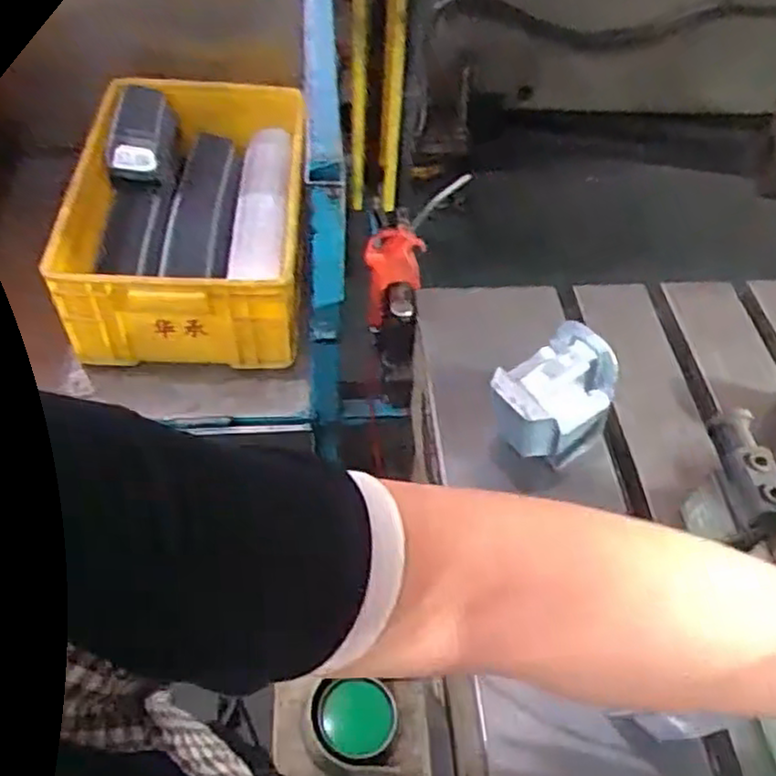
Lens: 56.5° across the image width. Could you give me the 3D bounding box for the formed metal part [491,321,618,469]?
[{"bbox_3d":[0.143,0.008,0.632,0.085,0.073,0.107,38,58,23],"label":"formed metal part"}]

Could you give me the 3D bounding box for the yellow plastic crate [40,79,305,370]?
[{"bbox_3d":[-0.273,-0.250,1.060,0.293,0.199,0.442,1,52,-5],"label":"yellow plastic crate"}]

